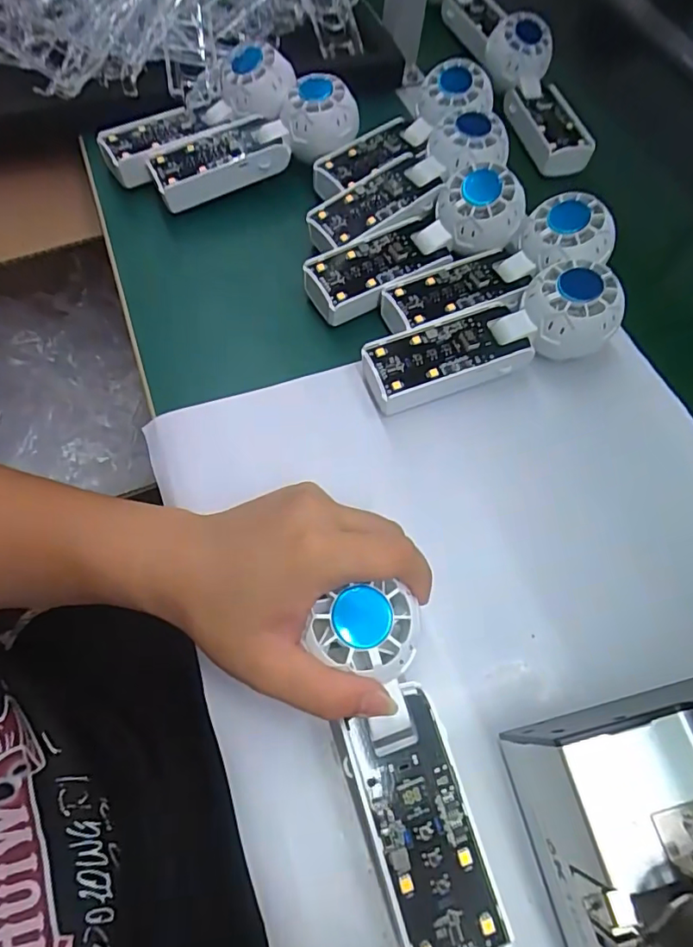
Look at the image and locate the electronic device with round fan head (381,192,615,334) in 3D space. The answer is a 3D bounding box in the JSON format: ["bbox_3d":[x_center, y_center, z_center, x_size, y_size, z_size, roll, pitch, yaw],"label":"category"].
[{"bbox_3d":[0.105,-0.144,0.371,0.168,0.032,0.051,-25,68,0],"label":"electronic device with round fan head"}]

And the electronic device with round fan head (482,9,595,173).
[{"bbox_3d":[0.184,-0.367,0.503,0.064,0.044,0.162,-12,66,-8],"label":"electronic device with round fan head"}]

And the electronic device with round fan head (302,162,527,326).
[{"bbox_3d":[0.049,-0.172,0.376,0.171,0.045,0.066,-26,69,-14],"label":"electronic device with round fan head"}]

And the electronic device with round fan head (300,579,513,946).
[{"bbox_3d":[0.025,0.129,0.232,0.047,0.018,0.155,-15,80,-10],"label":"electronic device with round fan head"}]

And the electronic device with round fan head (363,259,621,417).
[{"bbox_3d":[0.097,-0.093,0.343,0.175,0.046,0.057,-14,67,-9],"label":"electronic device with round fan head"}]

